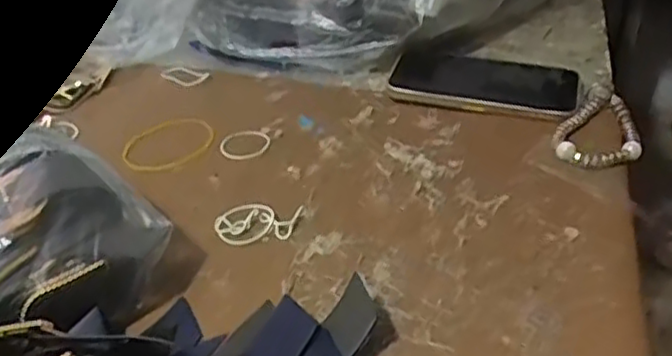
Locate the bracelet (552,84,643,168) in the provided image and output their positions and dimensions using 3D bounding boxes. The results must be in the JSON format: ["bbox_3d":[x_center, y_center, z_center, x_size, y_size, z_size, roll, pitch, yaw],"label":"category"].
[{"bbox_3d":[0.204,-0.043,0.531,0.060,0.016,0.107,8,37,15],"label":"bracelet"}]

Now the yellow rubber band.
[{"bbox_3d":[-0.132,-0.027,0.551,0.080,0.007,0.072,-23,40,-25],"label":"yellow rubber band"}]

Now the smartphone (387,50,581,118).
[{"bbox_3d":[0.126,-0.083,0.591,0.159,0.017,0.085,10,38,18],"label":"smartphone"}]

